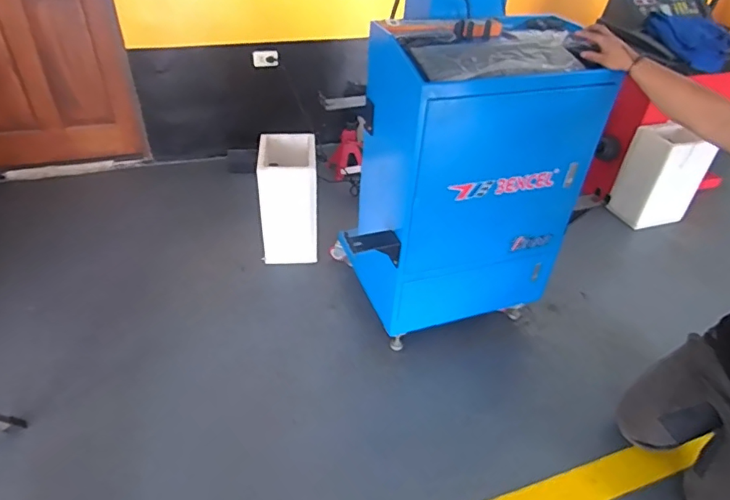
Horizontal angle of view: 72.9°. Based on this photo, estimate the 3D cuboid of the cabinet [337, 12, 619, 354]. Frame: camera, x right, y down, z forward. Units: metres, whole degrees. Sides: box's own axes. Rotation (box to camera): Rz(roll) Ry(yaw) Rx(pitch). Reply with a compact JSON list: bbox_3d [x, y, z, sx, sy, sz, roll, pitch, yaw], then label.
[{"bbox_3d":[0.279,-0.210,1.565,0.683,0.886,0.366,-9,40,-16],"label":"cabinet"}]

